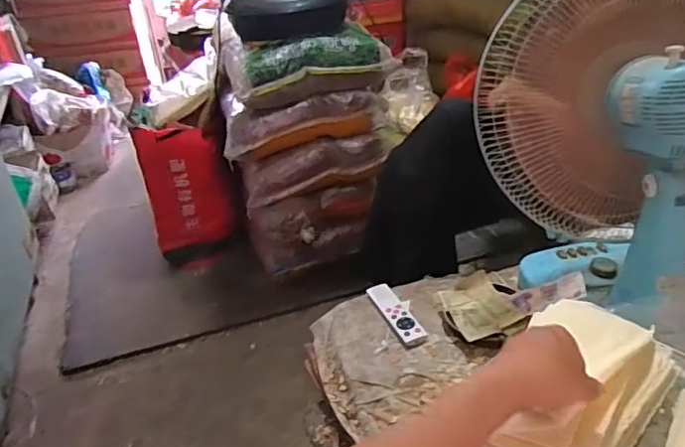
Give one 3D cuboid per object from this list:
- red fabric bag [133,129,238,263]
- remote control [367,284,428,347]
[{"bbox_3d":[-0.499,-0.092,1.837,0.266,0.462,0.095,-14,32,-14],"label":"red fabric bag"},{"bbox_3d":[0.088,0.143,0.909,0.048,0.014,0.143,-15,32,-15],"label":"remote control"}]

